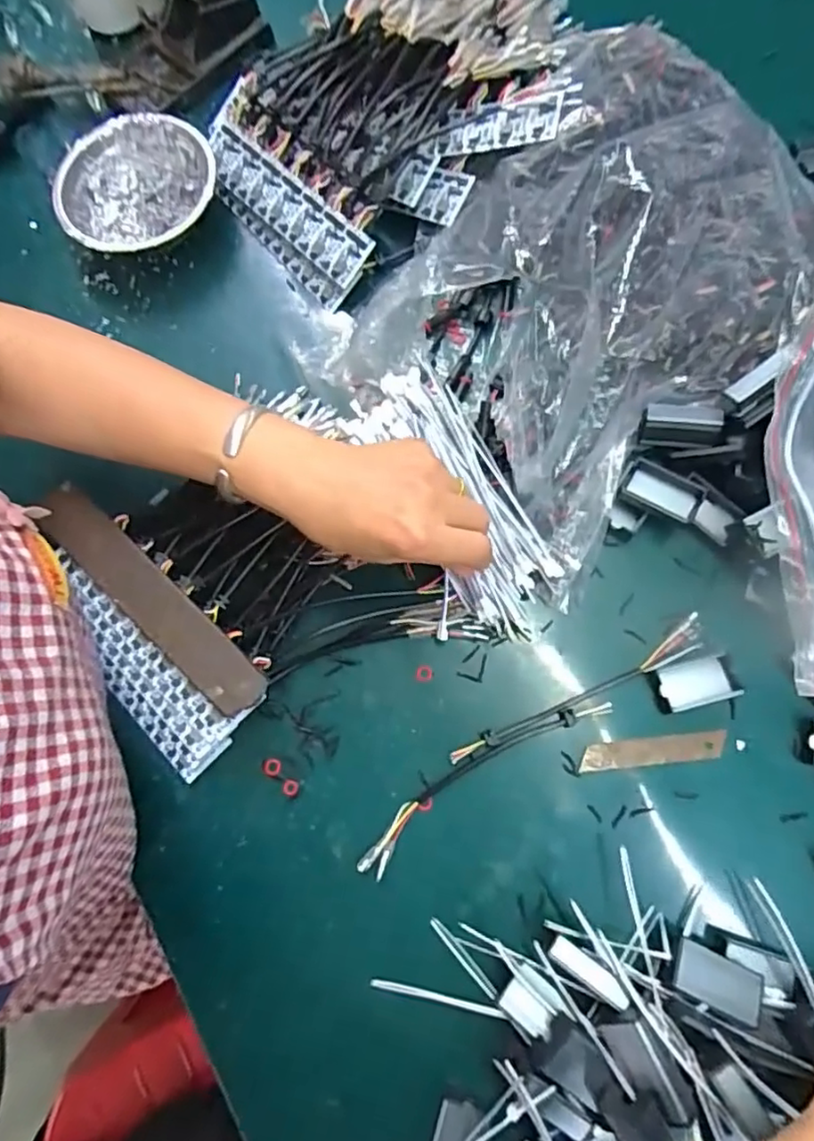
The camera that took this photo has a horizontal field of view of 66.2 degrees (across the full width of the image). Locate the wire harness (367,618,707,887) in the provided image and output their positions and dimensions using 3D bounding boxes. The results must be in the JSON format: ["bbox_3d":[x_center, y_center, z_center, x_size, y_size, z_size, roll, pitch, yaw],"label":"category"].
[{"bbox_3d":[0.082,0.111,0.420,0.275,0.015,0.035,-35,78,-3],"label":"wire harness"}]

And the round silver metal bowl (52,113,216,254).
[{"bbox_3d":[-0.215,-0.306,0.508,0.128,0.040,0.115,-8,78,3],"label":"round silver metal bowl"}]

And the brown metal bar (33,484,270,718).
[{"bbox_3d":[-0.169,0.018,0.409,0.194,0.007,0.035,42,84,11],"label":"brown metal bar"}]

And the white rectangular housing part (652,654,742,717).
[{"bbox_3d":[0.193,0.077,0.420,0.052,0.009,0.030,-15,78,1],"label":"white rectangular housing part"}]

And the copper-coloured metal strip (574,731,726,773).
[{"bbox_3d":[0.163,0.121,0.415,0.095,0.004,0.018,-6,82,0],"label":"copper-coloured metal strip"}]

